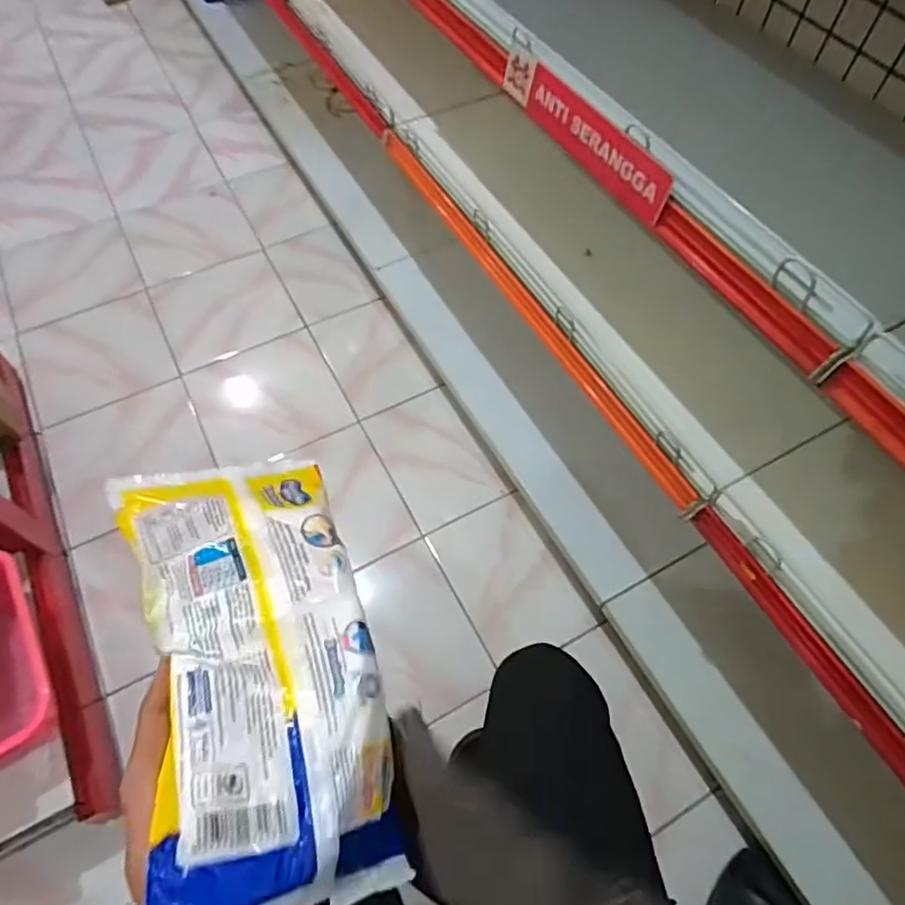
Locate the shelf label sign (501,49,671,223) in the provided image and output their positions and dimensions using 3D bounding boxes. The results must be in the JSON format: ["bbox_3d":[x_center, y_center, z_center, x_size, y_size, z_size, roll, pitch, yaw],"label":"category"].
[{"bbox_3d":[0.150,-0.375,0.728,0.009,0.065,0.300,-23,62,-21],"label":"shelf label sign"}]

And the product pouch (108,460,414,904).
[{"bbox_3d":[-0.119,0.118,0.380,0.128,0.040,0.280,-10,55,-22],"label":"product pouch"}]

